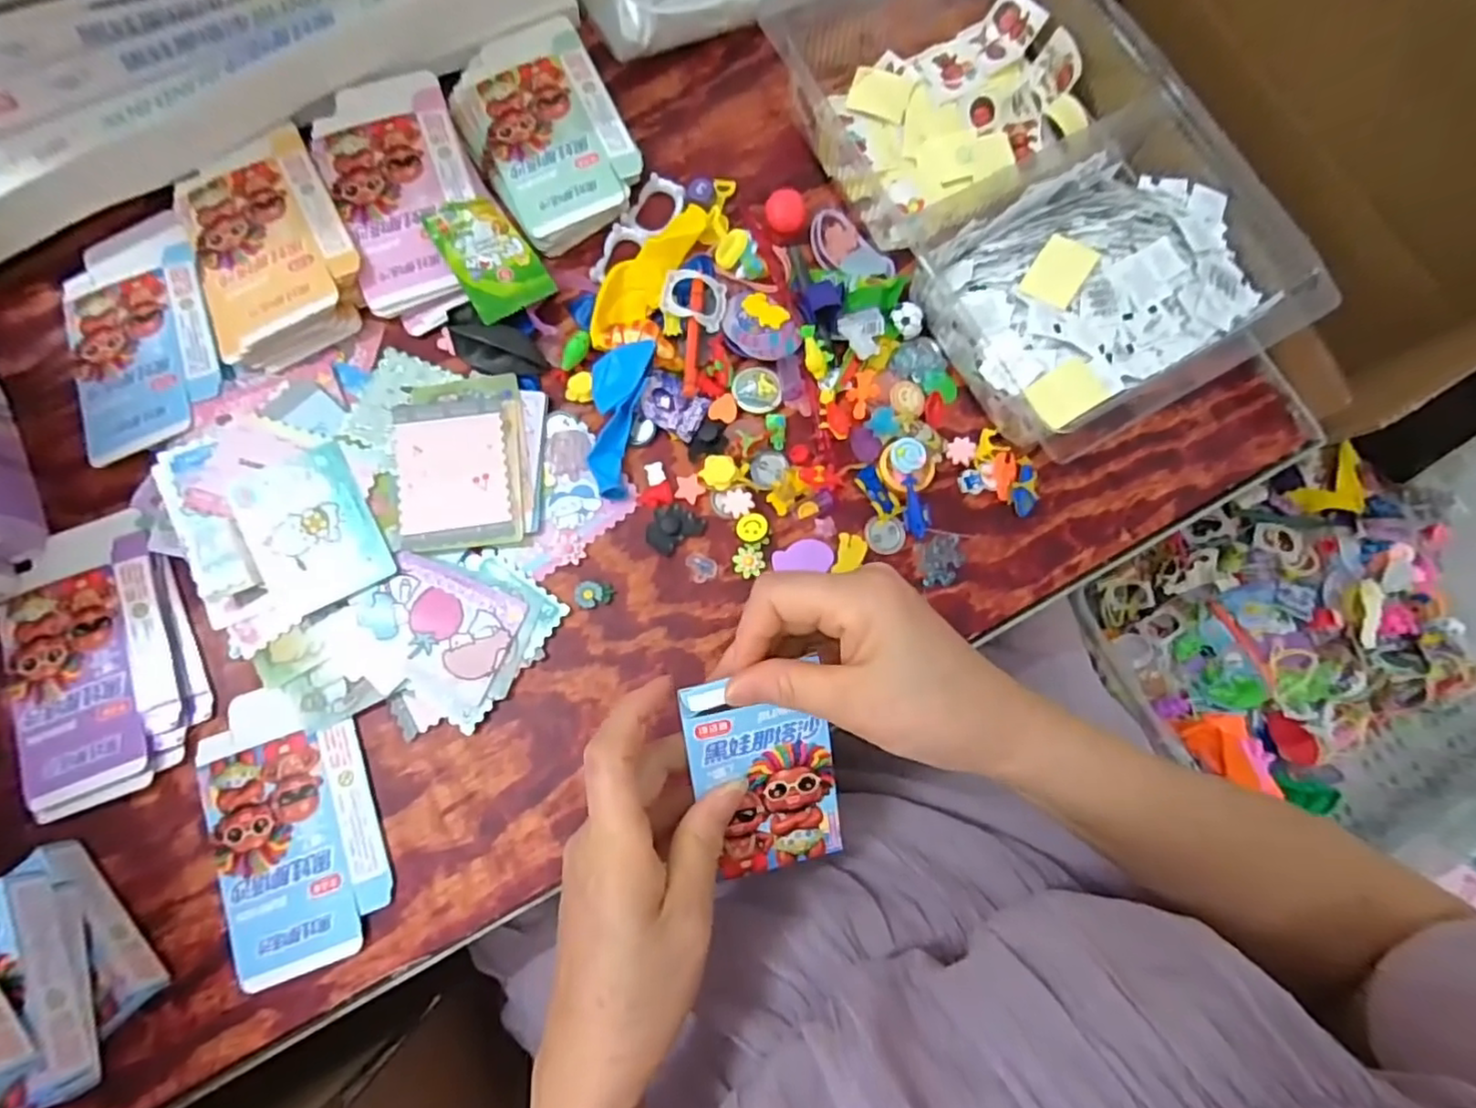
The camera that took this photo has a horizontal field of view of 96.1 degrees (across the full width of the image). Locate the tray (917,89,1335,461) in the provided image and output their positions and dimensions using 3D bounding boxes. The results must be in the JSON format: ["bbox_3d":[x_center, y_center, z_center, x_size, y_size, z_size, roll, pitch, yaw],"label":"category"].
[{"bbox_3d":[0.218,-0.171,0.407,0.193,0.050,0.180,-30,84,-7],"label":"tray"}]

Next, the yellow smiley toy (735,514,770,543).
[{"bbox_3d":[0.008,-0.015,0.393,0.018,0.004,0.018,-3,75,12],"label":"yellow smiley toy"}]

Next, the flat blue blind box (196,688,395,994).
[{"bbox_3d":[-0.240,0.146,0.356,0.083,0.005,0.144,-19,83,-6],"label":"flat blue blind box"}]

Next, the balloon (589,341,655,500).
[{"bbox_3d":[-0.075,-0.082,0.394,0.034,0.023,0.092,11,81,-1],"label":"balloon"}]

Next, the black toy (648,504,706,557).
[{"bbox_3d":[-0.039,-0.016,0.396,0.034,0.006,0.025,-36,85,-8],"label":"black toy"}]

